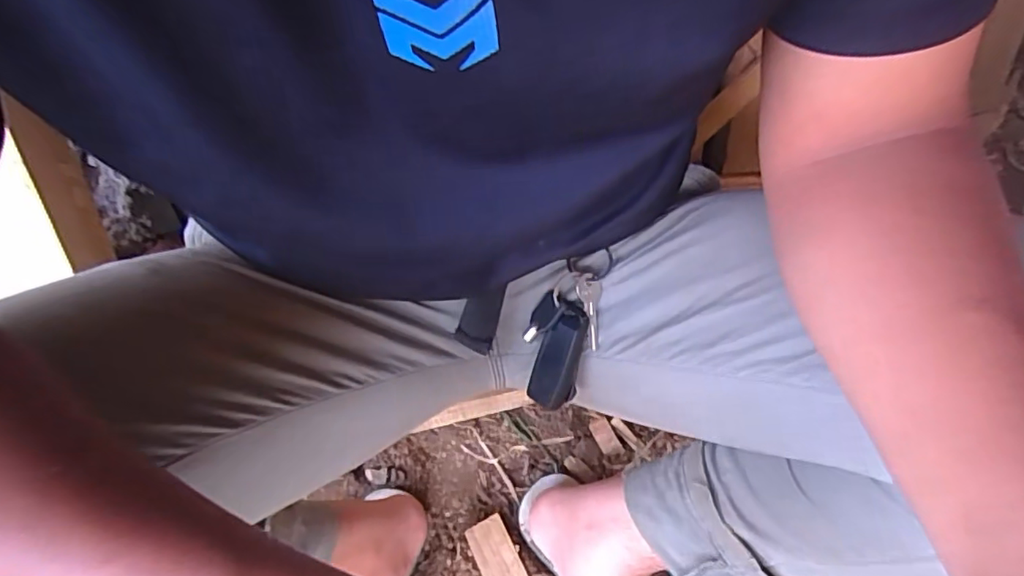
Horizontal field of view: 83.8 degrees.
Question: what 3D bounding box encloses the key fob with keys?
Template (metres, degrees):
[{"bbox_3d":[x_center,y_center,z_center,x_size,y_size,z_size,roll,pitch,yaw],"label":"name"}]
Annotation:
[{"bbox_3d":[0.035,0.027,0.388,0.044,0.022,0.106,18,90,15],"label":"key fob with keys"}]

